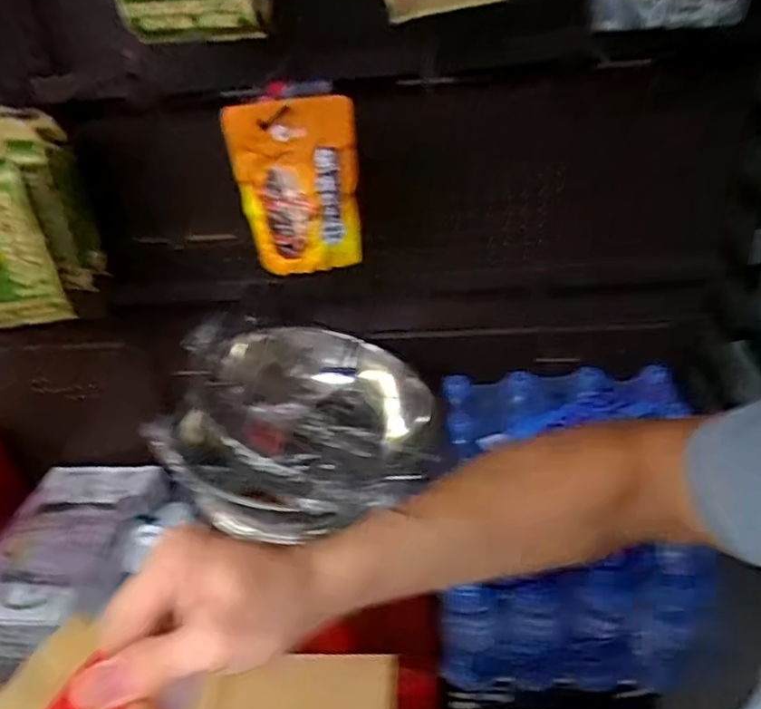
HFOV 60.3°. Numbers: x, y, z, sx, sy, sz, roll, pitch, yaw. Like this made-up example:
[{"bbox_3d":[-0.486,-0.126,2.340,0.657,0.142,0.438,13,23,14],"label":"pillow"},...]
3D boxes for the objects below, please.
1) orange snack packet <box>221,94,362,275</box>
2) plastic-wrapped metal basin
[{"bbox_3d":[-0.097,-0.203,0.797,0.141,0.194,0.056,-12,33,-7],"label":"orange snack packet"},{"bbox_3d":[-0.111,0.090,0.987,0.395,0.172,0.376,-5,33,3],"label":"plastic-wrapped metal basin"}]

